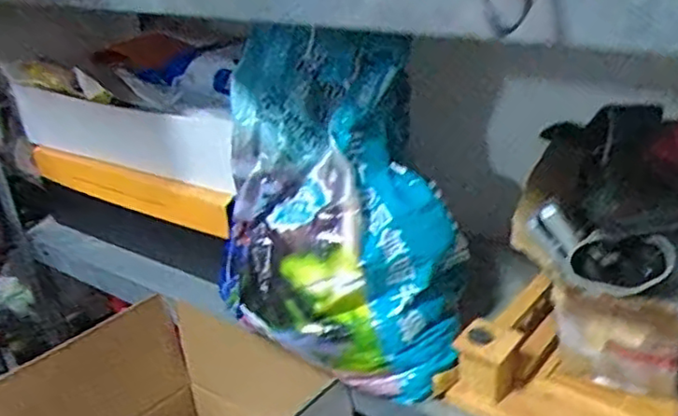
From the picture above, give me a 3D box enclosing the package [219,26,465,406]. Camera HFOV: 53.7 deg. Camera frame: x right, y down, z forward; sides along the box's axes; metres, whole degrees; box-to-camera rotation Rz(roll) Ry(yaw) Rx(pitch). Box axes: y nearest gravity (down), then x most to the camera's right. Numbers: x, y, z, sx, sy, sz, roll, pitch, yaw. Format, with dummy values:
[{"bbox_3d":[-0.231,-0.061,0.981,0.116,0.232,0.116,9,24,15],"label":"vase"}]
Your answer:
[{"bbox_3d":[-0.002,-0.006,0.638,0.236,0.262,0.203,2,29,16],"label":"package"}]

